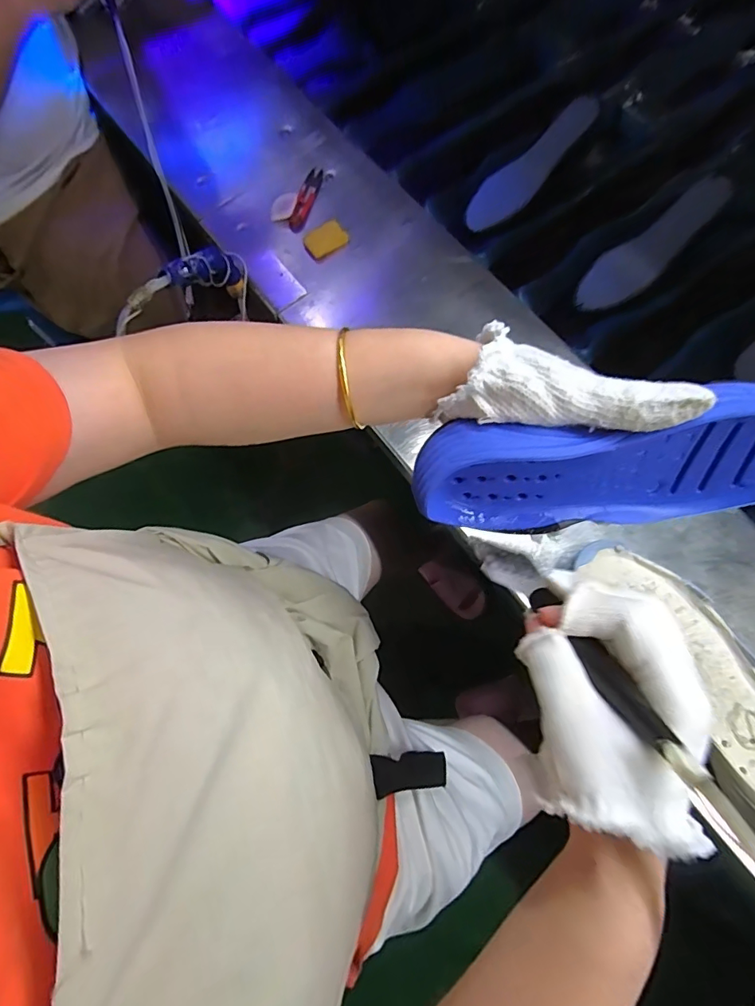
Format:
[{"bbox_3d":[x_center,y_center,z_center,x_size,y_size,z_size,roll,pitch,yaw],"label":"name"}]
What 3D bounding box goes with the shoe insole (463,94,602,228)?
[{"bbox_3d":[0.206,-0.452,0.656,0.198,0.017,0.056,-39,72,18],"label":"shoe insole"}]

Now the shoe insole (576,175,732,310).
[{"bbox_3d":[0.343,-0.317,0.606,0.196,0.019,0.058,-40,73,14],"label":"shoe insole"}]

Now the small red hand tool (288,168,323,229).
[{"bbox_3d":[-0.097,-0.400,0.640,0.023,0.013,0.096,16,75,6],"label":"small red hand tool"}]

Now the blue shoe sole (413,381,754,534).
[{"bbox_3d":[0.132,-0.023,0.289,0.210,0.091,0.043,-4,53,10],"label":"blue shoe sole"}]

